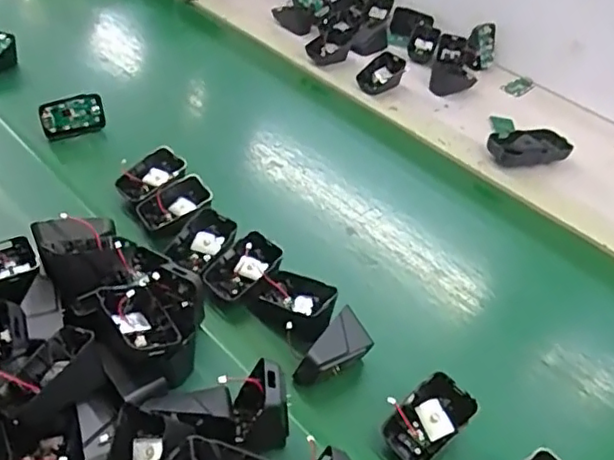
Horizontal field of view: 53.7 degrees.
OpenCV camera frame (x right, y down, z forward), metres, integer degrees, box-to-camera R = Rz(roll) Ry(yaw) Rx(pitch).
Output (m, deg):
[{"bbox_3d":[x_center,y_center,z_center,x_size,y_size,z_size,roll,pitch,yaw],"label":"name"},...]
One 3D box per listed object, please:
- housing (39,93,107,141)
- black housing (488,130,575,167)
[{"bbox_3d":[-0.268,-0.131,0.698,0.069,0.042,0.015,-22,51,-31],"label":"housing"},{"bbox_3d":[0.286,-0.100,0.772,0.111,0.035,0.059,-4,44,-15],"label":"black housing"}]

